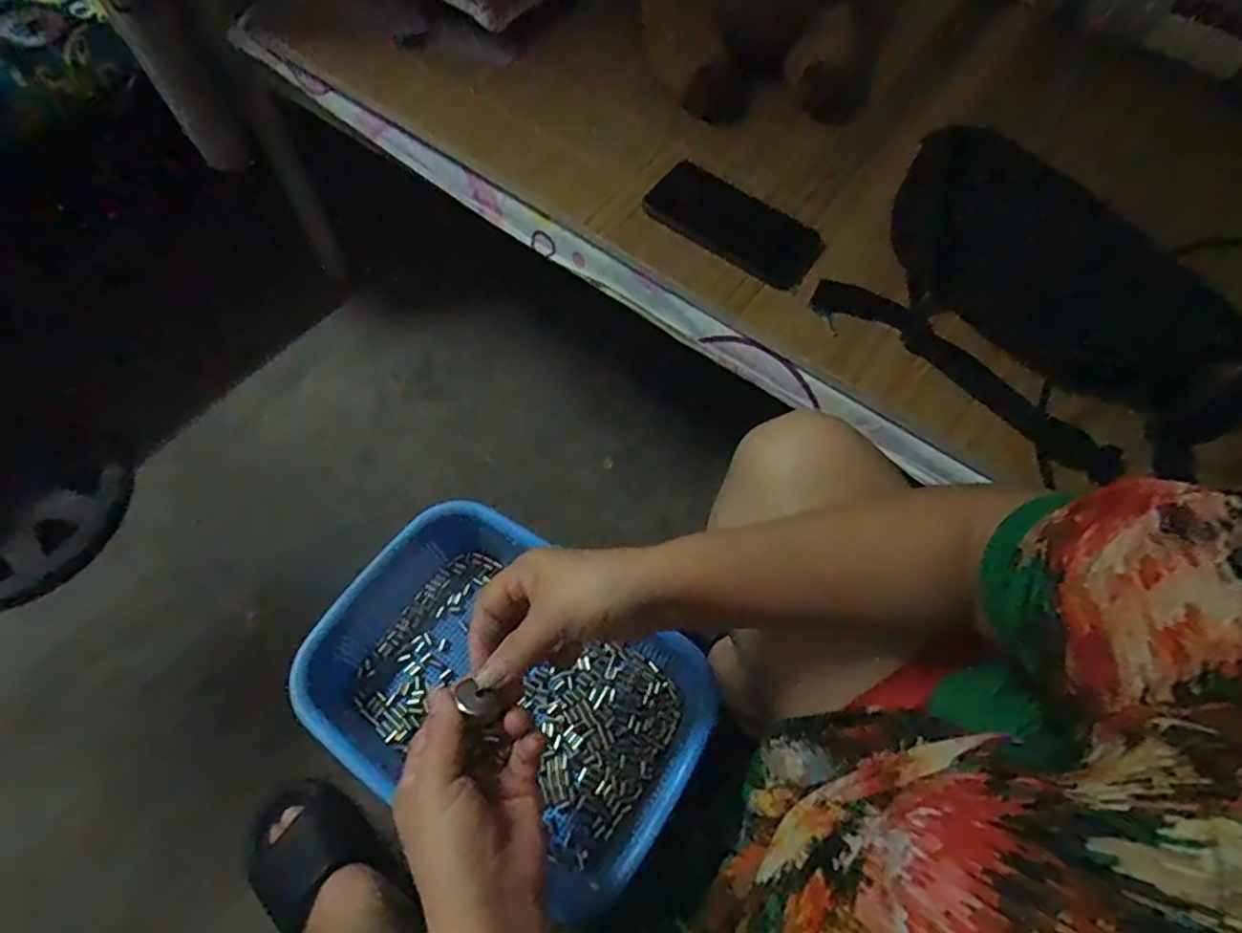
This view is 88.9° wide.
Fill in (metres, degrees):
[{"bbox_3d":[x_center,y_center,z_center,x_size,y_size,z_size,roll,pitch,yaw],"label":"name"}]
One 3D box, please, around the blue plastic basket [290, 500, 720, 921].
[{"bbox_3d":[-0.090,0.175,0.499,0.306,0.070,0.212,33,65,14],"label":"blue plastic basket"}]

